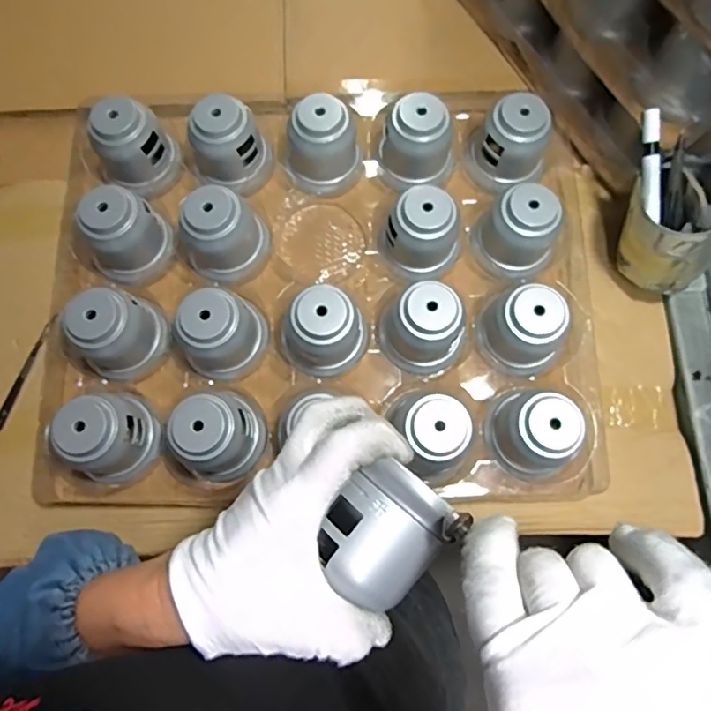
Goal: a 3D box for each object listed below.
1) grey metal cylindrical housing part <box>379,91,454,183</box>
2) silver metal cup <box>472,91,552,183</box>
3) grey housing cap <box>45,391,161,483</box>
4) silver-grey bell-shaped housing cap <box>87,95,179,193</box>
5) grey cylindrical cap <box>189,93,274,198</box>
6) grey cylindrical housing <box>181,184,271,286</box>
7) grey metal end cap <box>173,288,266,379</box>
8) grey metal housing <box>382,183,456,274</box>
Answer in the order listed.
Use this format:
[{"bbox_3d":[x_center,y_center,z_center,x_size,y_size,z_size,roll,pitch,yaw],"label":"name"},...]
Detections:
[{"bbox_3d":[0.067,-0.232,0.583,0.064,0.082,0.060,0,77,0],"label":"grey metal cylindrical housing part"},{"bbox_3d":[0.173,-0.231,0.592,0.067,0.078,0.070,0,77,0],"label":"silver metal cup"},{"bbox_3d":[-0.238,0.079,0.521,0.073,0.092,0.088,12,77,2],"label":"grey housing cap"},{"bbox_3d":[-0.242,-0.227,0.595,0.073,0.085,0.070,0,77,0],"label":"silver-grey bell-shaped housing cap"},{"bbox_3d":[-0.137,-0.229,0.600,0.073,0.086,0.069,0,77,0],"label":"grey cylindrical cap"},{"bbox_3d":[-0.138,-0.125,0.568,0.090,0.086,0.075,-37,80,-8],"label":"grey cylindrical housing"},{"bbox_3d":[-0.133,-0.021,0.543,0.071,0.086,0.078,8,77,1],"label":"grey metal end cap"},{"bbox_3d":[0.068,-0.131,0.572,0.071,0.085,0.079,-36,80,-8],"label":"grey metal housing"}]

